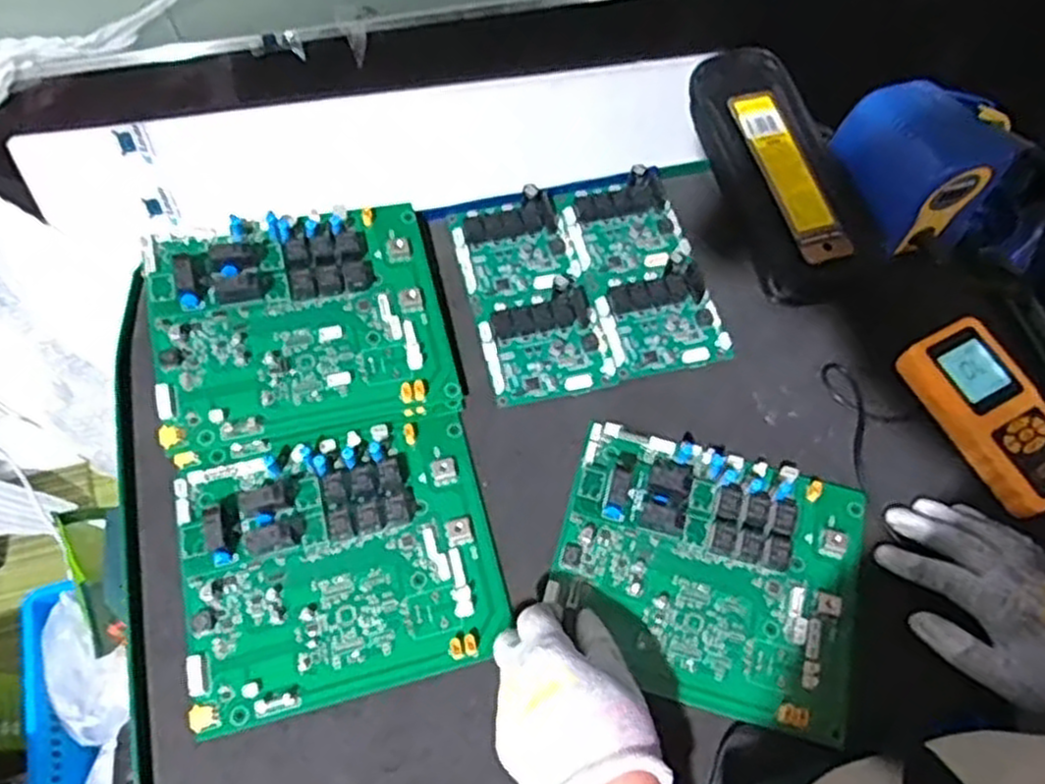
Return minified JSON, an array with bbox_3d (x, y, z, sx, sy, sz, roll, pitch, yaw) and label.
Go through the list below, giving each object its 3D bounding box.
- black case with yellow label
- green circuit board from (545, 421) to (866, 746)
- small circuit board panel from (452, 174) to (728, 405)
[{"bbox_3d":[0.214,-0.181,0.629,0.091,0.049,0.221,-15,67,-8],"label":"black case with yellow label"},{"bbox_3d":[0.125,0.115,0.505,0.196,0.026,0.168,15,66,5],"label":"green circuit board"},{"bbox_3d":[0.050,-0.089,0.606,0.184,0.019,0.177,-13,67,-7],"label":"small circuit board panel"}]

